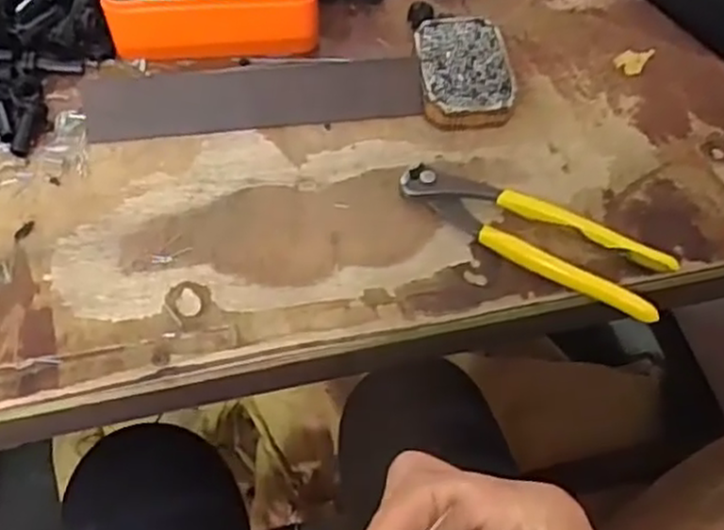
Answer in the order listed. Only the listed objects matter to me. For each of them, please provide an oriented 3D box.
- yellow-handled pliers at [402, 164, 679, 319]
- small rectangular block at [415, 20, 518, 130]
[{"bbox_3d":[0.101,-0.021,0.440,0.164,0.013,0.044,27,60,13],"label":"yellow-handled pliers"},{"bbox_3d":[0.069,-0.131,0.501,0.061,0.023,0.082,-4,58,-6],"label":"small rectangular block"}]

